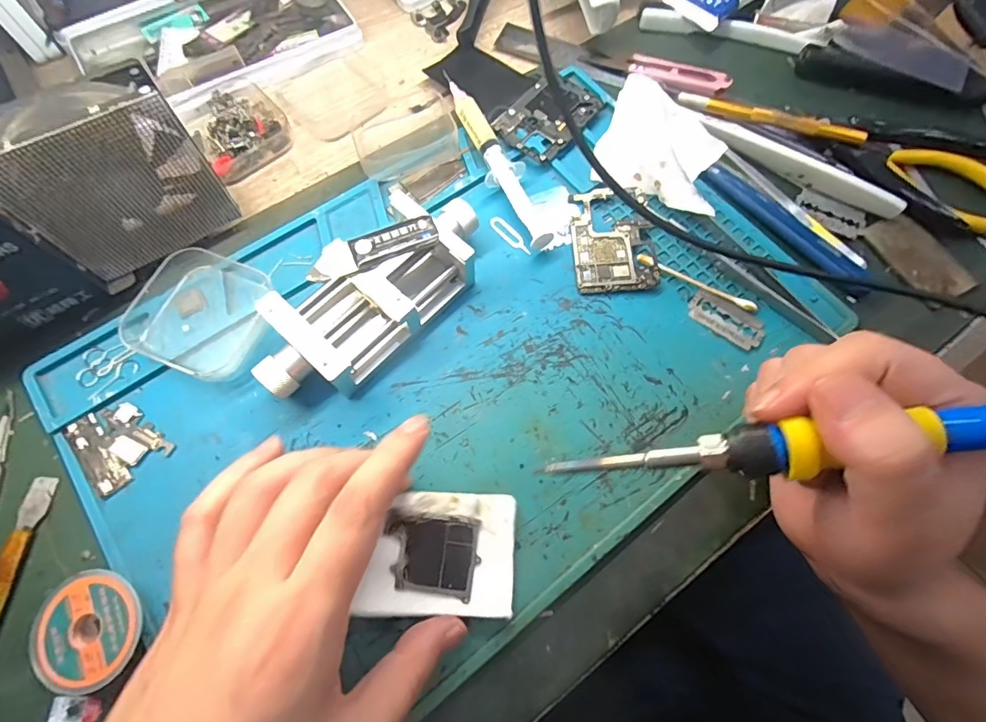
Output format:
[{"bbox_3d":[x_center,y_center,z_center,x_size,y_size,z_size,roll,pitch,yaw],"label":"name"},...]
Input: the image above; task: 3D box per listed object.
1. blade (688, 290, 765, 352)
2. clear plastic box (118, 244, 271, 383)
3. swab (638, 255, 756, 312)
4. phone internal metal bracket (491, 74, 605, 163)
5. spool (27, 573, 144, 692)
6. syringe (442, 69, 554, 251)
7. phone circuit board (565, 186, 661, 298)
[{"bbox_3d":[0.130,-0.023,0.258,0.042,0.004,0.020,33,73,10],"label":"blade"},{"bbox_3d":[-0.155,-0.027,0.245,0.066,0.016,0.064,20,71,6],"label":"clear plastic box"},{"bbox_3d":[0.116,-0.045,0.264,0.069,0.004,0.007,27,72,8],"label":"swab"},{"bbox_3d":[0.037,-0.161,0.303,0.048,0.005,0.070,40,74,12],"label":"phone internal metal bracket"},{"bbox_3d":[-0.170,0.113,0.196,0.043,0.012,0.044,-17,71,-7],"label":"spool"},{"bbox_3d":[0.001,-0.126,0.286,0.022,0.015,0.138,-22,72,-9],"label":"syringe"},{"bbox_3d":[0.071,-0.072,0.273,0.046,0.007,0.067,-2,70,-2],"label":"phone circuit board"}]

